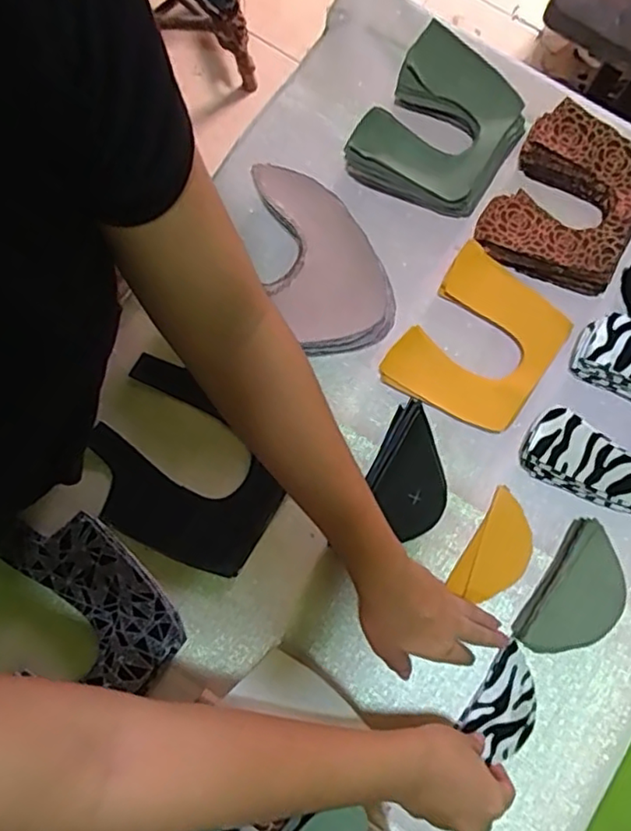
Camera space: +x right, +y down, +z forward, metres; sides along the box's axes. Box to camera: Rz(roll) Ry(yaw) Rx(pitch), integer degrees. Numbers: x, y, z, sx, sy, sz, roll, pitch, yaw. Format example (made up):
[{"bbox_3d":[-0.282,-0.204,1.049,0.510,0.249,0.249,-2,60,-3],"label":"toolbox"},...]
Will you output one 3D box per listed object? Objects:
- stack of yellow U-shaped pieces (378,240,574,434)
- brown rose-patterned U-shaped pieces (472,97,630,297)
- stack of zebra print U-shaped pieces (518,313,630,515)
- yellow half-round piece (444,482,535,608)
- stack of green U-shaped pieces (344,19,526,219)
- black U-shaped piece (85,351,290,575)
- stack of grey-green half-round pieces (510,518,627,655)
[{"bbox_3d":[0.151,-0.065,0.579,0.122,0.030,0.151,34,81,5],"label":"stack of yellow U-shaped pieces"},{"bbox_3d":[0.247,-0.210,0.608,0.132,0.039,0.168,26,80,4],"label":"brown rose-patterned U-shaped pieces"},{"bbox_3d":[0.270,0.009,0.556,0.132,0.050,0.154,34,81,5],"label":"stack of zebra print U-shaped pieces"},{"bbox_3d":[0.164,0.120,0.556,0.052,0.008,0.097,30,85,5],"label":"yellow half-round piece"},{"bbox_3d":[0.123,-0.280,0.615,0.133,0.050,0.160,32,81,5],"label":"stack of green U-shaped pieces"},{"bbox_3d":[-0.116,0.047,0.565,0.173,0.010,0.150,27,80,4],"label":"black U-shaped piece"},{"bbox_3d":[0.220,0.153,0.530,0.062,0.033,0.115,37,81,6],"label":"stack of grey-green half-round pieces"}]

